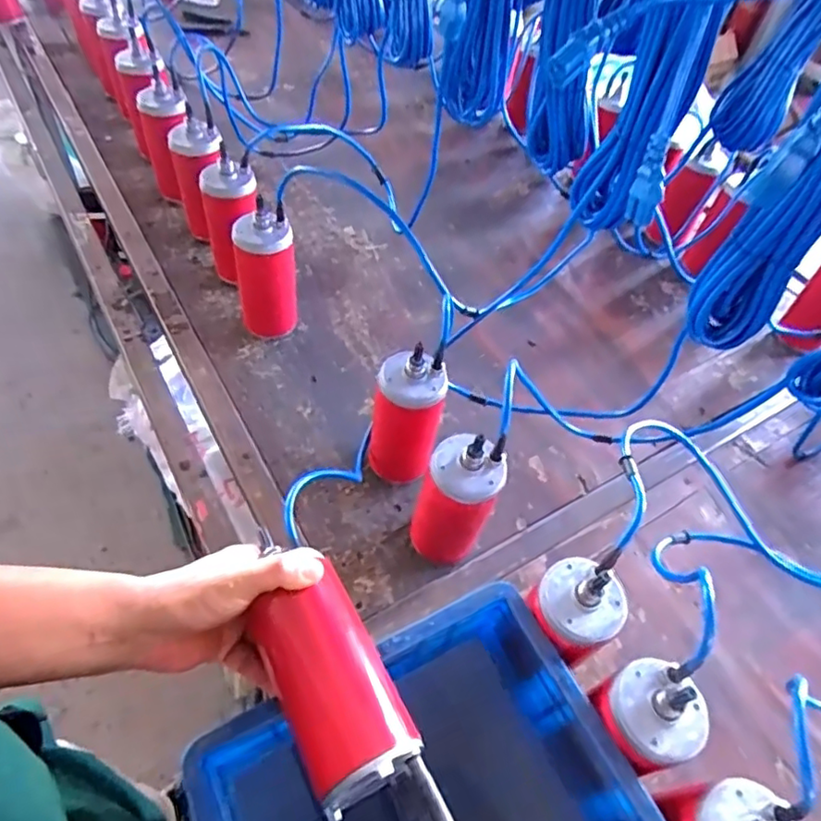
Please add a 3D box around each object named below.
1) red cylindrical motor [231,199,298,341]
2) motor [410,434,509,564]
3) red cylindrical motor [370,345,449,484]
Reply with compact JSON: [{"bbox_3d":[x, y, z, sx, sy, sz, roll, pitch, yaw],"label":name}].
[{"bbox_3d":[-0.198,-0.178,0.820,0.080,0.193,0.066,-6,54,-12],"label":"red cylindrical motor"},{"bbox_3d":[0.049,0.097,0.635,0.081,0.194,0.081,28,56,14],"label":"motor"},{"bbox_3d":[-0.005,0.017,0.690,0.075,0.199,0.069,4,53,-5],"label":"red cylindrical motor"}]

